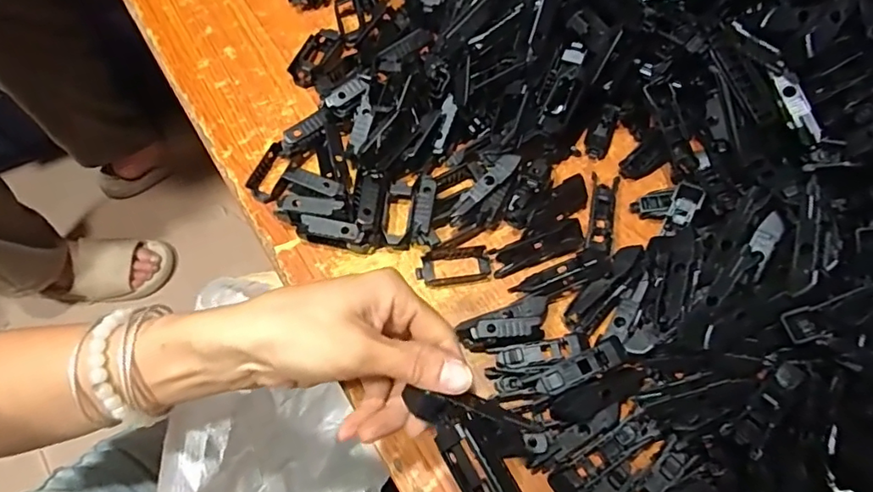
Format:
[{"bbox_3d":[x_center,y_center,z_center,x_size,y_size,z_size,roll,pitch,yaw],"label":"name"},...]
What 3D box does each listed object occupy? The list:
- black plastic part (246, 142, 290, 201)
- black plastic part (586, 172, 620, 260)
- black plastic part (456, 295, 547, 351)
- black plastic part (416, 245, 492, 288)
[{"bbox_3d":[-0.123,-0.055,0.402,0.022,0.013,0.044,19,69,7],"label":"black plastic part"},{"bbox_3d":[0.121,-0.021,0.390,0.019,0.014,0.071,11,69,4],"label":"black plastic part"},{"bbox_3d":[0.045,0.055,0.353,0.058,0.022,0.026,-18,70,-8],"label":"black plastic part"},{"bbox_3d":[0.012,0.015,0.377,0.051,0.008,0.026,-11,69,-5],"label":"black plastic part"}]

